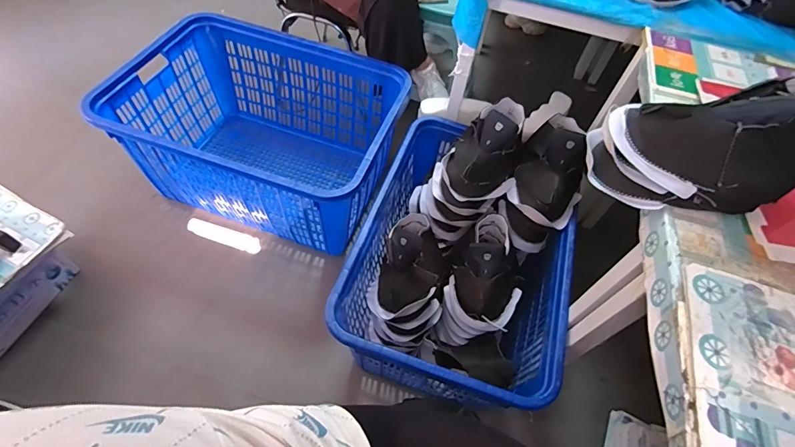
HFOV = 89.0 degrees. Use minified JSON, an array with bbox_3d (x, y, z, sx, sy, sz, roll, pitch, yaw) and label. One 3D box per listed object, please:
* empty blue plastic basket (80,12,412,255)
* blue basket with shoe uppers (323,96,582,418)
[{"bbox_3d":[-0.418,-0.291,1.374,0.798,0.406,0.603,18,56,7],"label":"empty blue plastic basket"},{"bbox_3d":[0.180,0.073,1.071,0.494,0.461,0.711,19,56,8],"label":"blue basket with shoe uppers"}]

